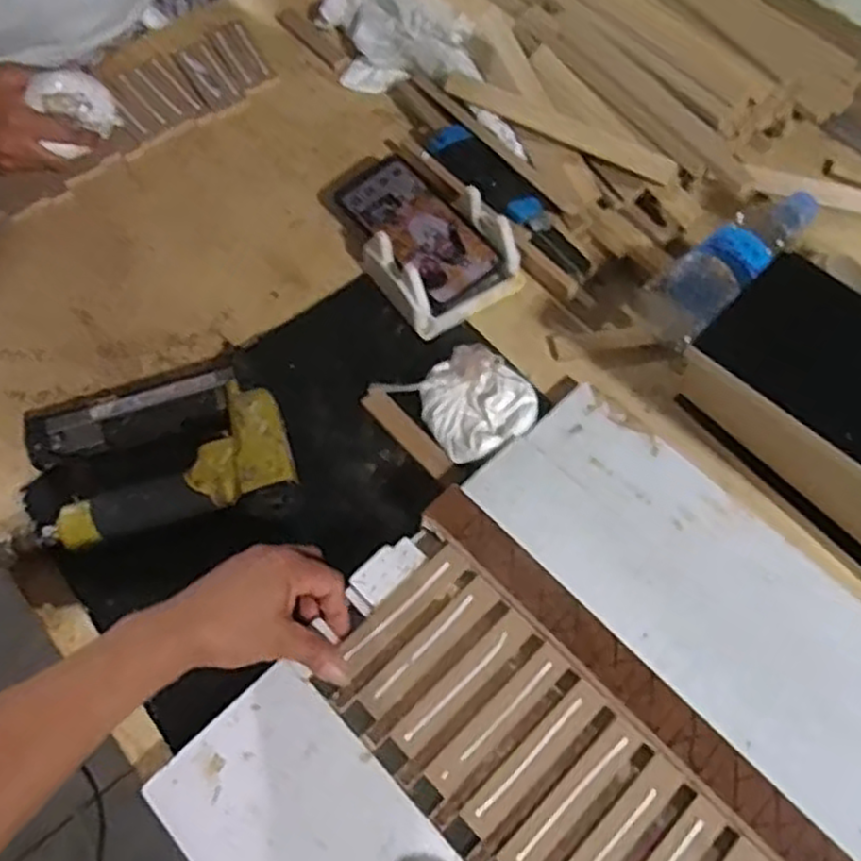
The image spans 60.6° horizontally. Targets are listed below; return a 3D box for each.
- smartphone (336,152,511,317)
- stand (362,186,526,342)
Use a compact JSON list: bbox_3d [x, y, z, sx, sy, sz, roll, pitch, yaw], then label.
[{"bbox_3d":[-0.012,-0.179,0.656,0.077,0.016,0.164,-35,71,-14],"label":"smartphone"},{"bbox_3d":[0.013,-0.148,0.646,0.120,0.052,0.100,-31,67,-14],"label":"stand"}]

